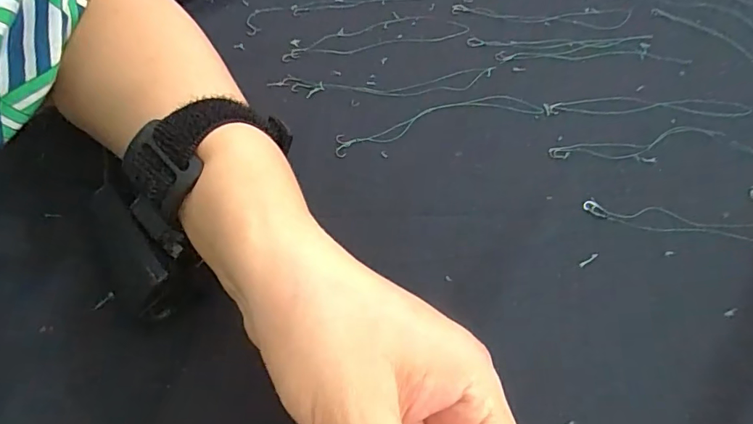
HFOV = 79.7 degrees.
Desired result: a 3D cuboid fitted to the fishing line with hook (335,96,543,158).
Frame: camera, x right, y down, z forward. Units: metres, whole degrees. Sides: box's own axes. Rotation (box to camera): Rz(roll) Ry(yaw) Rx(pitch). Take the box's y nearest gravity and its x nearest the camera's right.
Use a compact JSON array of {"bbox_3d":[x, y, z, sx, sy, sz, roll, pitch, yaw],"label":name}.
[{"bbox_3d":[0.043,-0.064,0.313,0.149,0.004,0.025,-14,60,-13],"label":"fishing line with hook"}]

